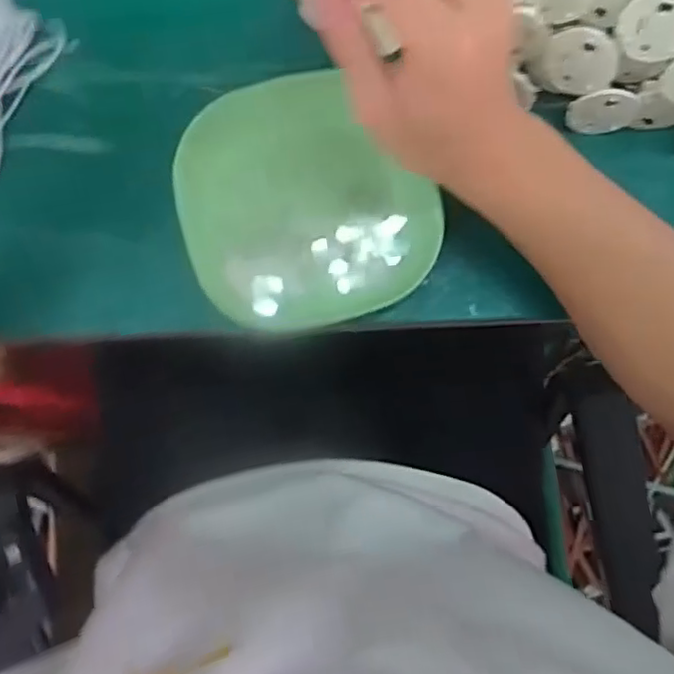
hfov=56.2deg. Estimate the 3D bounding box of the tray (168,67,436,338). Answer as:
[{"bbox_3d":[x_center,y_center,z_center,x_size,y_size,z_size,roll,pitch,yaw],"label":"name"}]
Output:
[{"bbox_3d":[-0.016,-0.078,0.367,0.140,0.036,0.139,-15,82,-3],"label":"tray"}]

